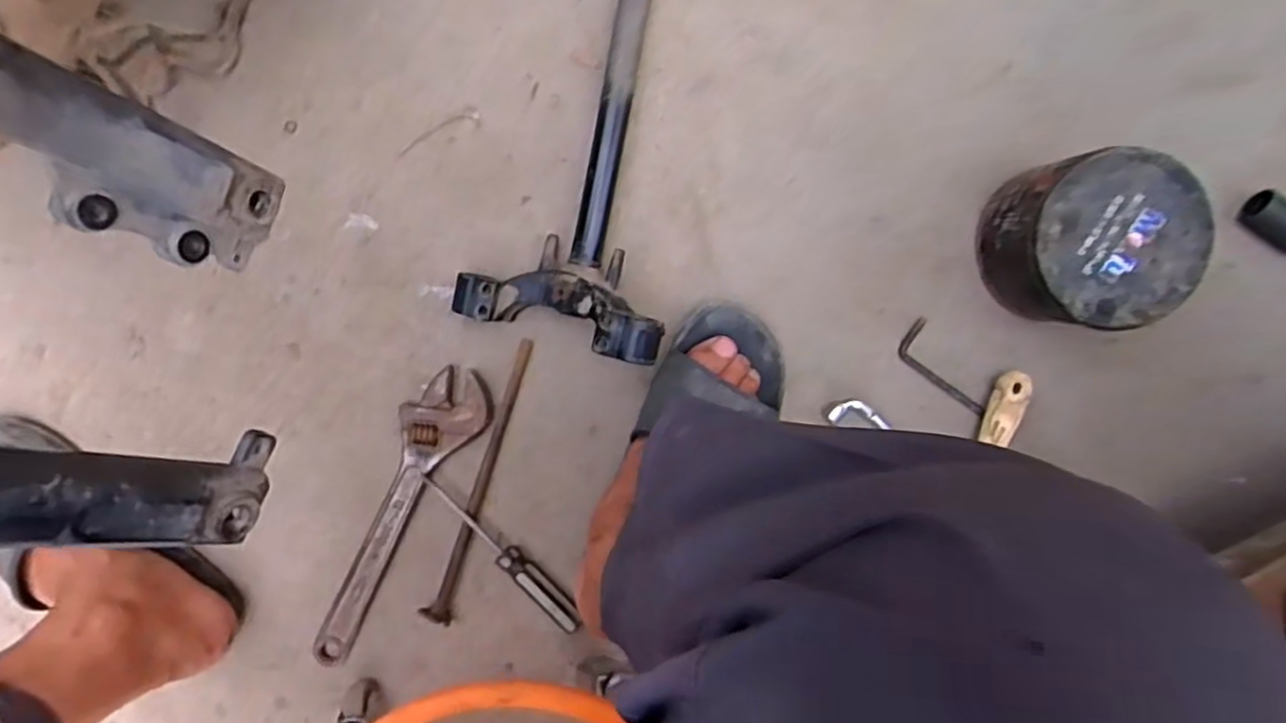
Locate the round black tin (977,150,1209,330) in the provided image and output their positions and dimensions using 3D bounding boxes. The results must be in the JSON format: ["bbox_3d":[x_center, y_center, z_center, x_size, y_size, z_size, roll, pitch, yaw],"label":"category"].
[{"bbox_3d":[0.336,-0.092,0.566,0.118,0.104,0.120,0,97,0],"label":"round black tin"}]

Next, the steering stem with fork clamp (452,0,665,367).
[{"bbox_3d":[-0.037,-0.183,0.563,0.165,0.093,0.339,12,97,-2],"label":"steering stem with fork clamp"}]

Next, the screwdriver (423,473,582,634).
[{"bbox_3d":[-0.119,0.163,0.628,0.175,0.021,0.021,43,95,-5],"label":"screwdriver"}]

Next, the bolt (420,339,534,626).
[{"bbox_3d":[-0.139,0.102,0.623,0.024,0.020,0.250,17,96,-2],"label":"bolt"}]

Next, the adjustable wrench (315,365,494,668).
[{"bbox_3d":[-0.216,0.130,0.627,0.061,0.021,0.283,32,96,-4],"label":"adjustable wrench"}]

